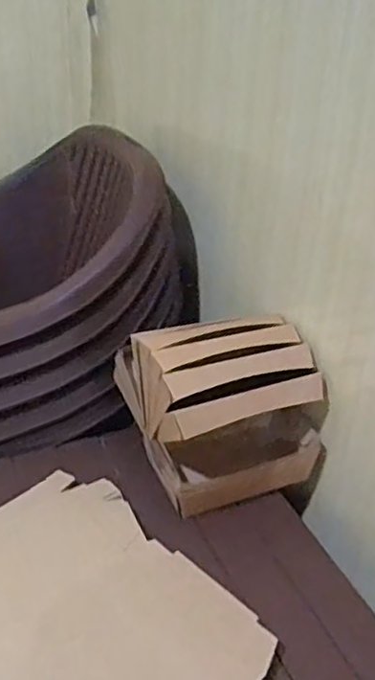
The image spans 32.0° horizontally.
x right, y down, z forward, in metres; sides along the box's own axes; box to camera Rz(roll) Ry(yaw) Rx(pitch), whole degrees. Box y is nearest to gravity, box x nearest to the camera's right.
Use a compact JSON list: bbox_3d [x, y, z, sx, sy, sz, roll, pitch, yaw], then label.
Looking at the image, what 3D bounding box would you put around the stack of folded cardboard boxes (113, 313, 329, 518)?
[{"bbox_3d":[0.041,0.068,0.785,0.195,0.159,0.190,-8,32,-19],"label":"stack of folded cardboard boxes"}]

